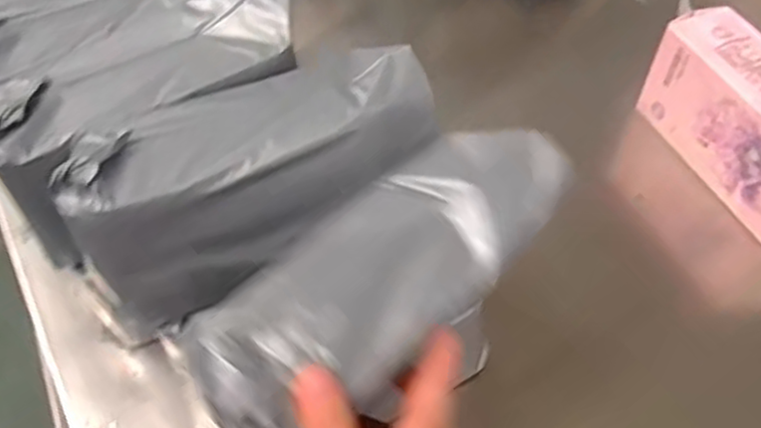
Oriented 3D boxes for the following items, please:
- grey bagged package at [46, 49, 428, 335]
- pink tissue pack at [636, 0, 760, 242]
[{"bbox_3d":[-0.093,-0.031,0.564,0.273,0.125,0.120,-32,61,-21],"label":"grey bagged package"},{"bbox_3d":[0.404,-0.106,0.818,0.099,0.119,0.290,-20,57,-14],"label":"pink tissue pack"}]

